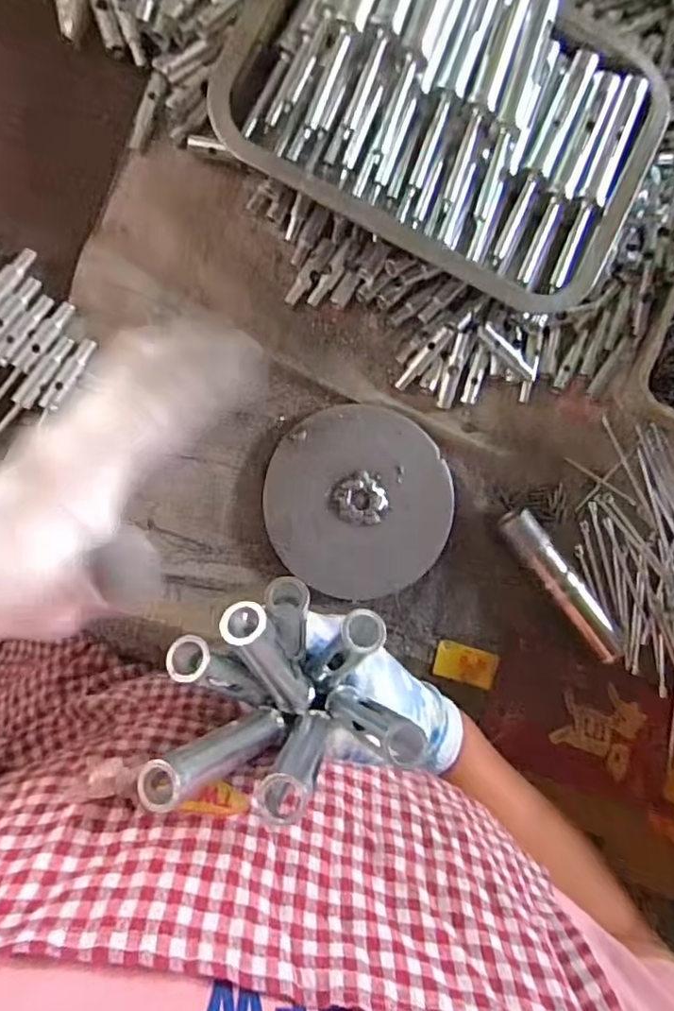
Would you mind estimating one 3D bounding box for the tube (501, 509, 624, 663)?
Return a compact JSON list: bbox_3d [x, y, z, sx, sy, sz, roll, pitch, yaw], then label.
[{"bbox_3d":[0.156,0.055,0.423,0.020,0.026,0.121,-37,95,-4],"label":"tube"}]

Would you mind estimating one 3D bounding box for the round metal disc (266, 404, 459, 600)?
[{"bbox_3d":[0.016,-0.002,0.404,0.123,0.009,0.124,6,91,-6],"label":"round metal disc"}]

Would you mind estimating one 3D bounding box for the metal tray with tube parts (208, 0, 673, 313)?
[{"bbox_3d":[0.071,-0.247,0.375,0.266,0.072,0.180,26,86,-8],"label":"metal tray with tube parts"}]

